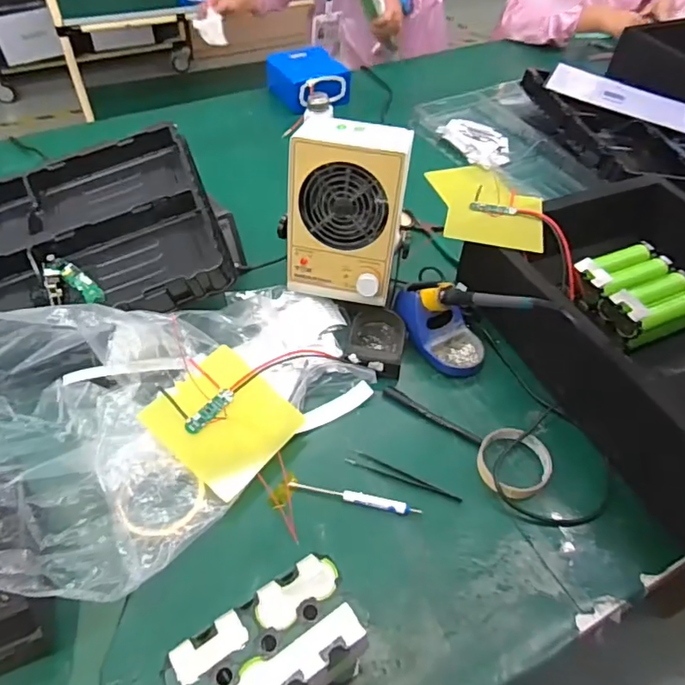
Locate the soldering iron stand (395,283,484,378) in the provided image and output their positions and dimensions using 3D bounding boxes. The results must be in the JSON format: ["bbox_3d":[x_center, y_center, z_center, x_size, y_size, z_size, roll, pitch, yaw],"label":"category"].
[{"bbox_3d":[0.138,-0.030,0.729,0.091,0.076,0.145,-16,52,-16],"label":"soldering iron stand"}]

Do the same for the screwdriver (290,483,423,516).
[{"bbox_3d":[0.014,0.172,0.592,0.146,0.009,0.015,12,50,7],"label":"screwdriver"}]

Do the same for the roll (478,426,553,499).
[{"bbox_3d":[0.201,0.140,0.616,0.084,0.021,0.082,2,49,-2],"label":"roll"}]

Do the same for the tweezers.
[{"bbox_3d":[0.071,0.153,0.613,0.135,0.007,0.019,18,51,12],"label":"tweezers"}]

